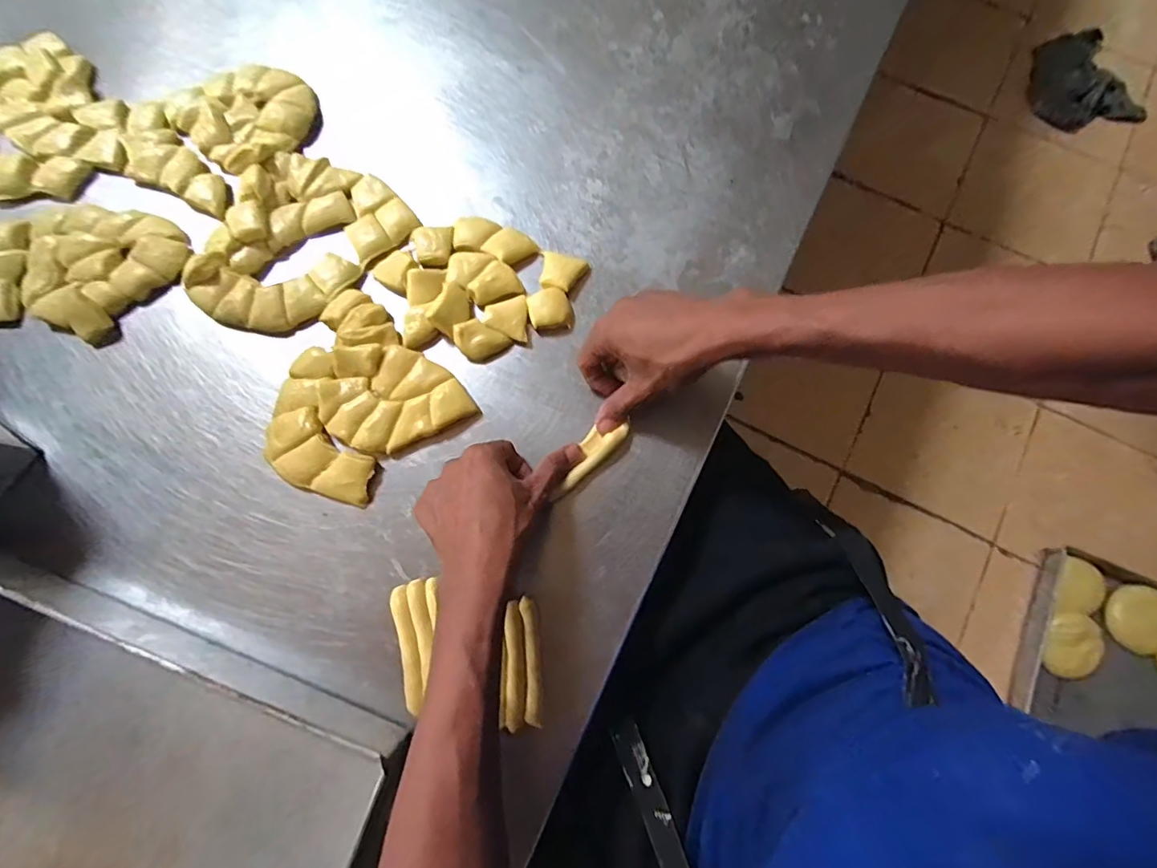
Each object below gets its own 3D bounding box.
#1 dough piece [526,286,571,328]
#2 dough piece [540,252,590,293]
[{"bbox_3d":[-0.027,-0.115,0.461,0.038,0.015,0.037,0,78,1],"label":"dough piece"},{"bbox_3d":[-0.015,-0.151,0.470,0.043,0.016,0.036,10,78,3],"label":"dough piece"}]

